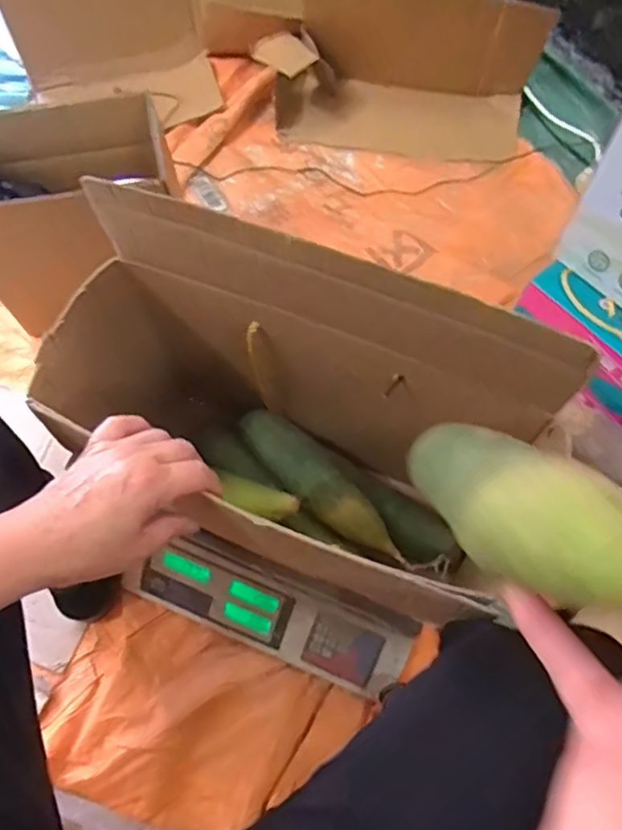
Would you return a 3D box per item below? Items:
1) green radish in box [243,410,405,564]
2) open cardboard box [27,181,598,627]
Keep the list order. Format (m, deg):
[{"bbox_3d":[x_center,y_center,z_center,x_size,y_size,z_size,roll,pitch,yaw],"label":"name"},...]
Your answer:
[{"bbox_3d":[0.012,0.069,0.607,0.063,0.057,0.194,-41,70,-17],"label":"green radish in box"},{"bbox_3d":[-0.023,0.013,0.499,0.378,0.330,0.146,23,67,12],"label":"open cardboard box"}]

